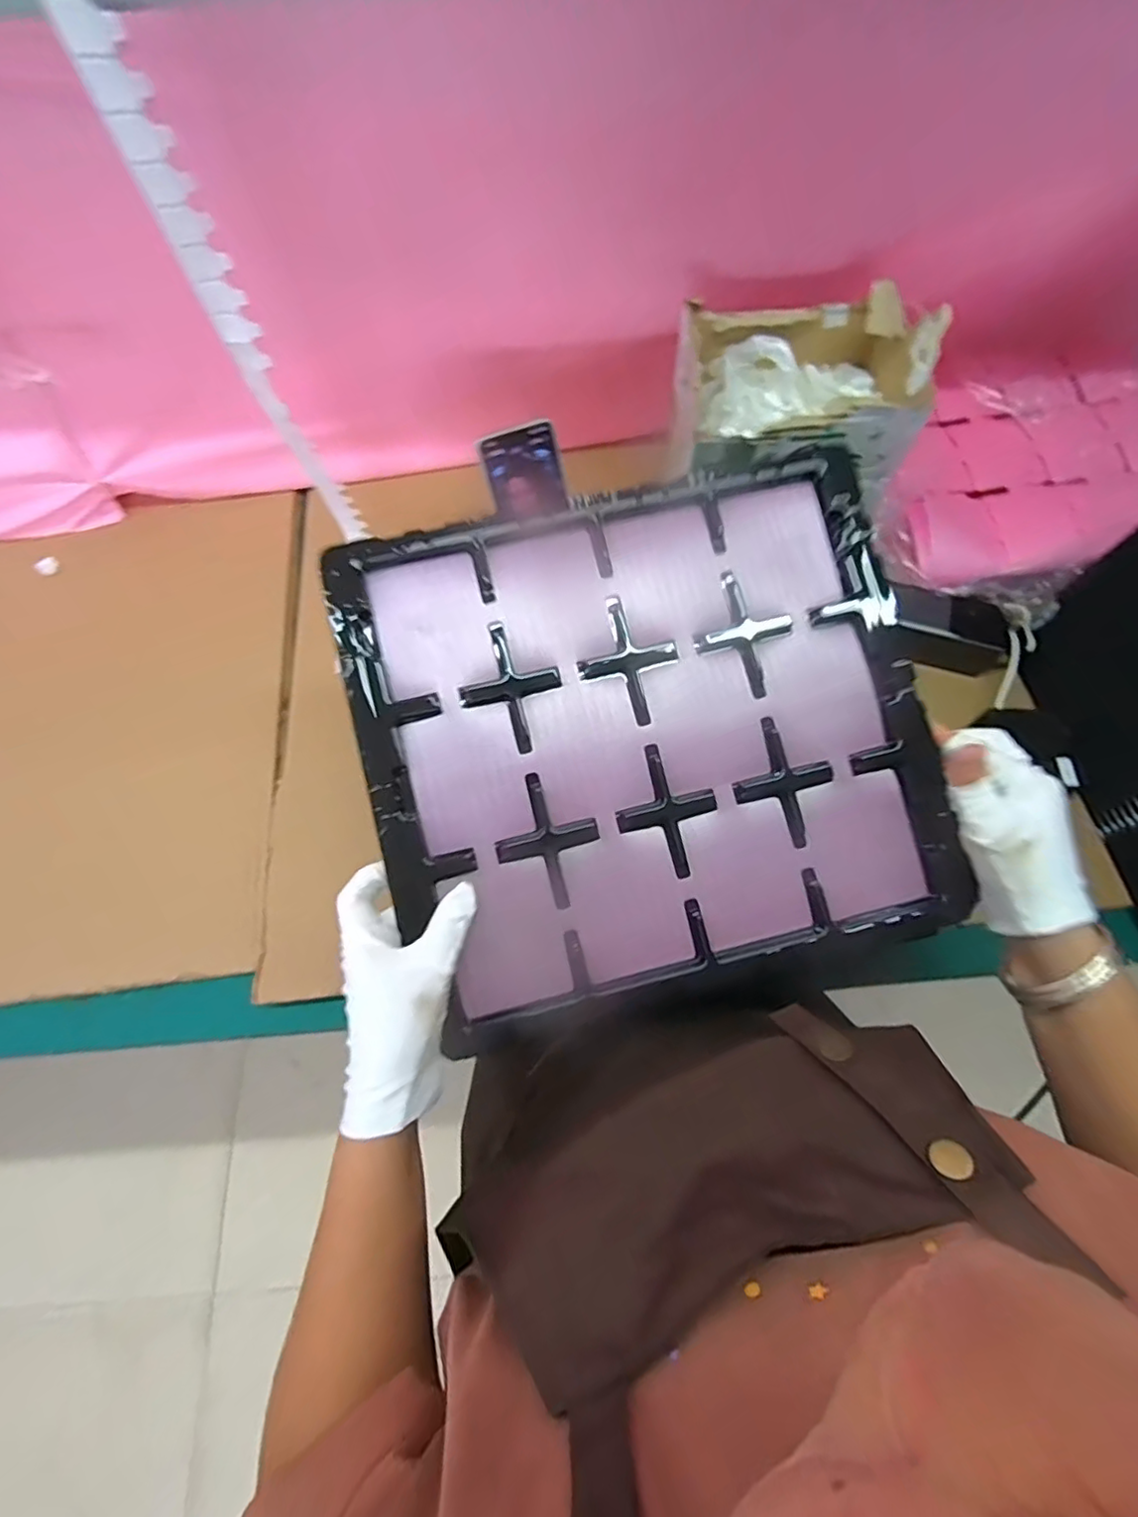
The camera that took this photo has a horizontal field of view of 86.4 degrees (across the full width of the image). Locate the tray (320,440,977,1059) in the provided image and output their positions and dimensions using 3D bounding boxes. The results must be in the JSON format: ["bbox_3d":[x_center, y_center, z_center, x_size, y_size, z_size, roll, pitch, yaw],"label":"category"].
[{"bbox_3d":[0.053,-0.013,0.408,0.366,0.013,0.336,-14,86,-4],"label":"tray"}]

